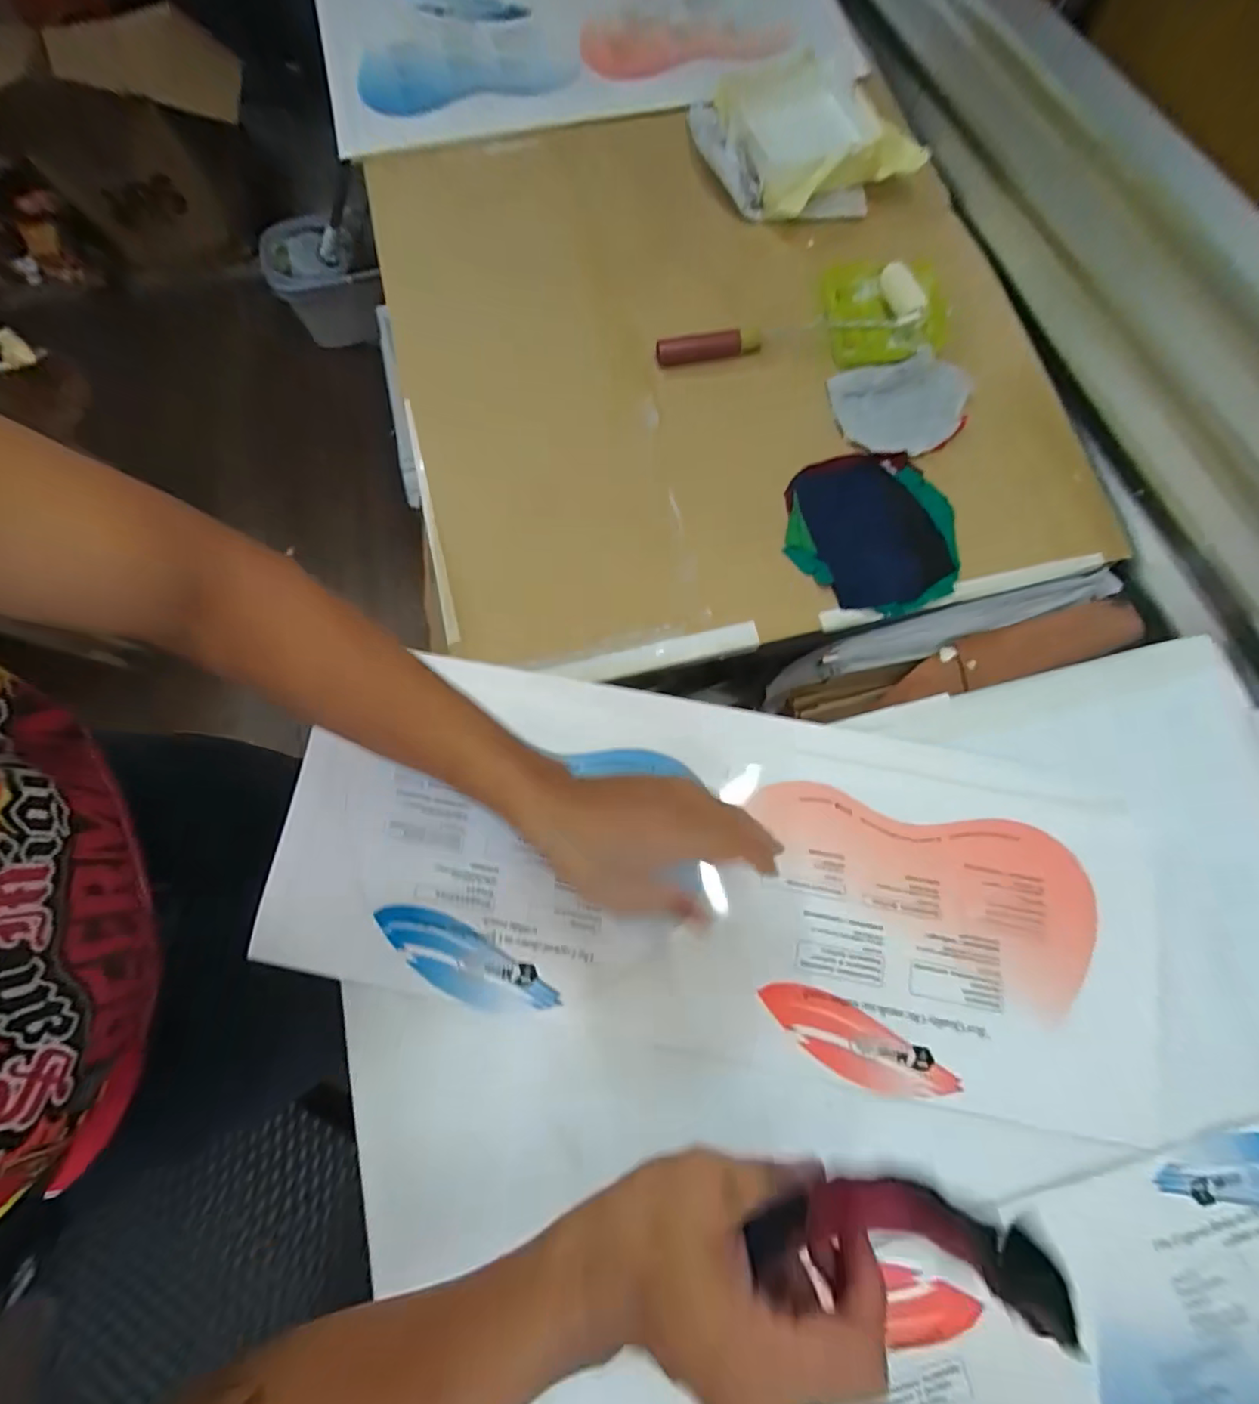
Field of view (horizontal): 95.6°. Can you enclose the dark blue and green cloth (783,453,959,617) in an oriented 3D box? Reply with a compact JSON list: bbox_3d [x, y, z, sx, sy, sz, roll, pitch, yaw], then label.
[{"bbox_3d":[0.257,-0.183,0.606,0.173,0.015,0.186,7,74,0],"label":"dark blue and green cloth"}]

